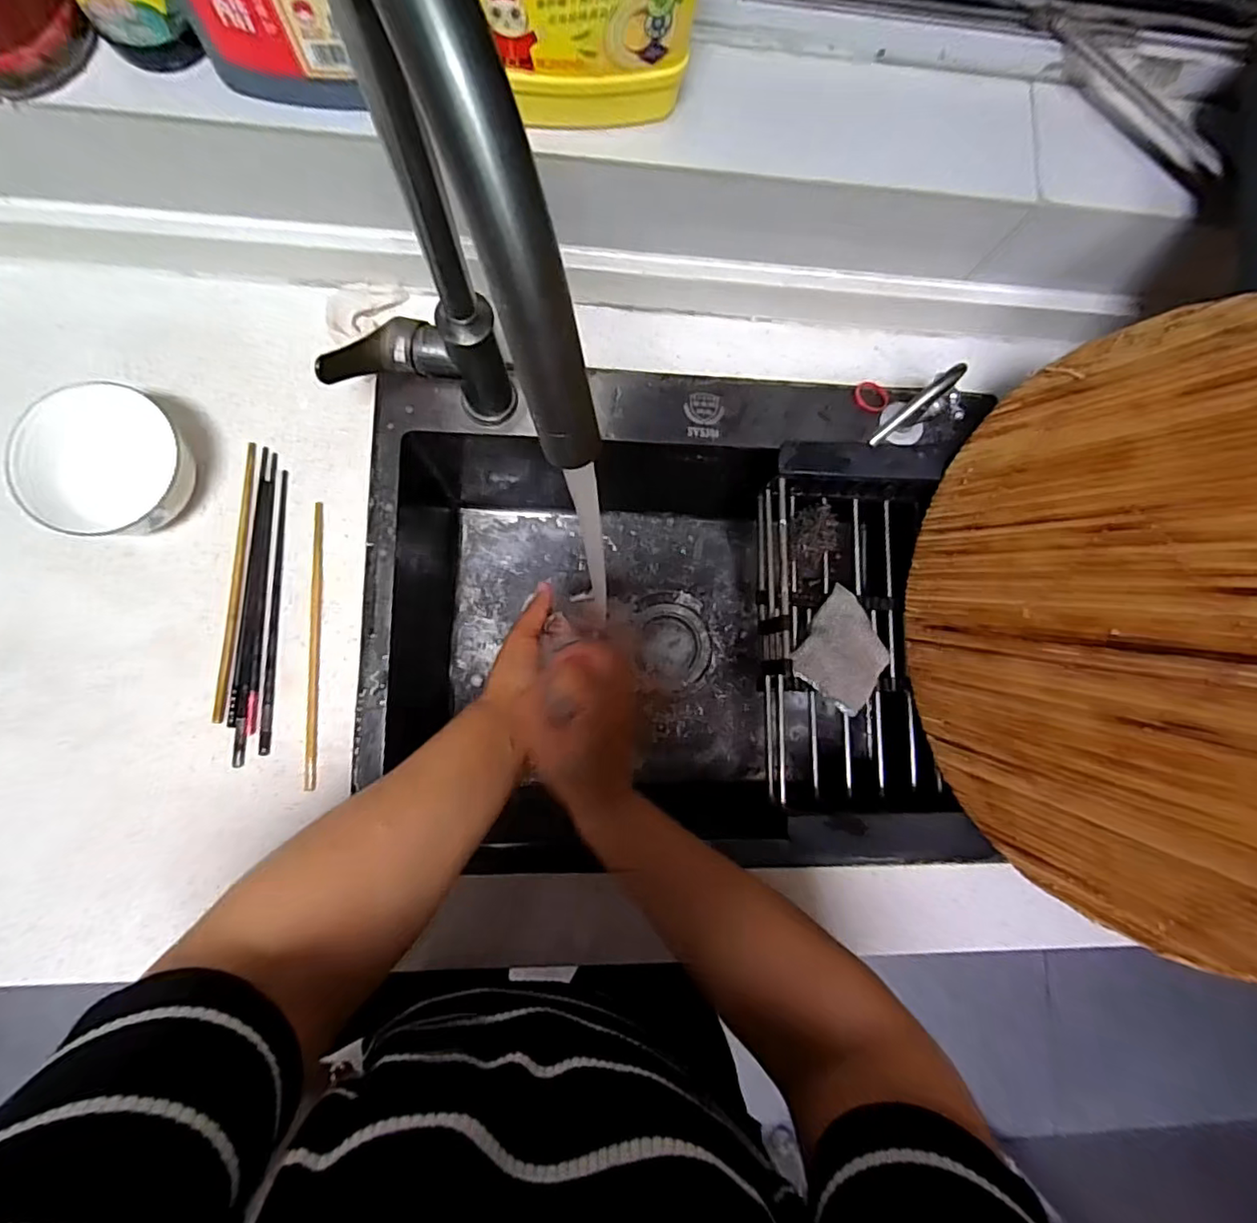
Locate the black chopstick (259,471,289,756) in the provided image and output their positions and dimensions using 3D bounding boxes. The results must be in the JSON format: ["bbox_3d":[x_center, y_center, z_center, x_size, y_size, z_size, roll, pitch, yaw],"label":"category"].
[{"bbox_3d":[-0.290,-0.002,0.487,0.008,0.004,0.231,0,83,-6],"label":"black chopstick"}]

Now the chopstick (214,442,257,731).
[{"bbox_3d":[-0.326,-0.027,0.494,0.010,0.004,0.232,3,83,-6],"label":"chopstick"}]

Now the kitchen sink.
[{"bbox_3d":[0.031,0.024,0.630,0.564,0.215,0.471,3,84,-6],"label":"kitchen sink"}]

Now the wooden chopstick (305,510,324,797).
[{"bbox_3d":[-0.257,0.025,0.487,0.009,0.004,0.232,-1,83,-6],"label":"wooden chopstick"}]

